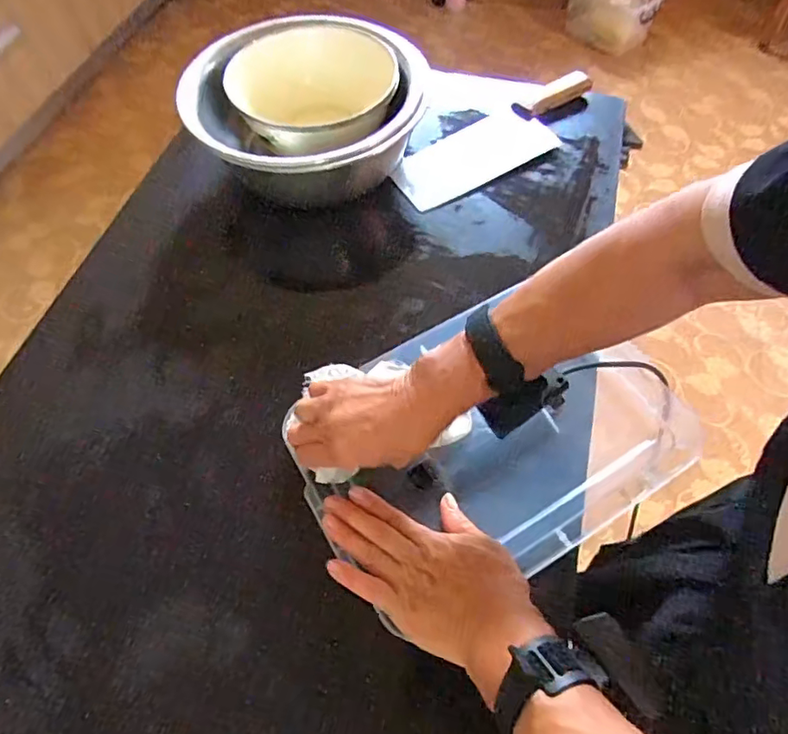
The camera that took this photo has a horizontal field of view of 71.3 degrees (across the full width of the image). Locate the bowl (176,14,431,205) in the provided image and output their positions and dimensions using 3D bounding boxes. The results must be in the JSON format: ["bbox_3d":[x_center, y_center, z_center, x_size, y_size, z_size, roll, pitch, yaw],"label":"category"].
[{"bbox_3d":[-0.100,-0.312,0.669,0.251,0.110,0.251,-1,59,1],"label":"bowl"}]

